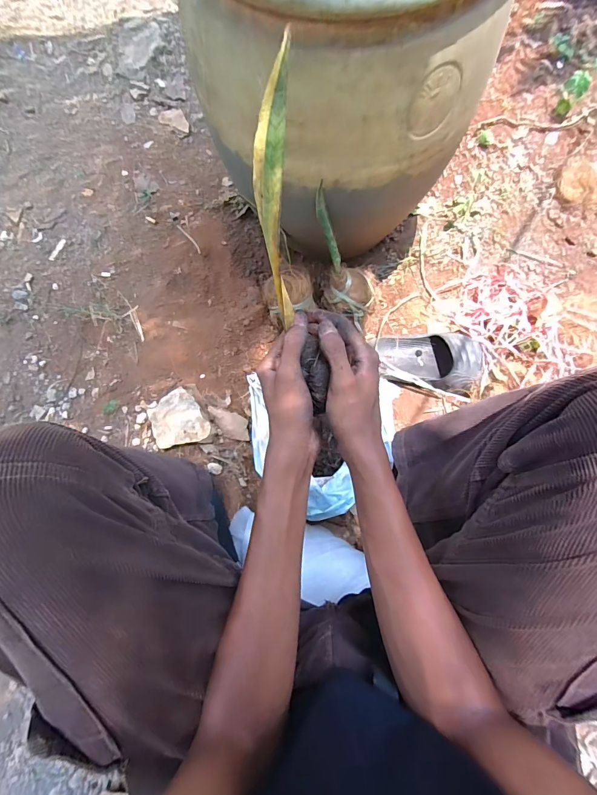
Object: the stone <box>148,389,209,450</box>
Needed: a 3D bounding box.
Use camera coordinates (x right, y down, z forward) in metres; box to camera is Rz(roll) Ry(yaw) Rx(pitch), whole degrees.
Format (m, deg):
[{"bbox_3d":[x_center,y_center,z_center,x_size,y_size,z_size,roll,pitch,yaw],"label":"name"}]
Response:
[{"bbox_3d":[-0.239,0.045,0.732,0.107,0.034,0.108,-20,75,-3],"label":"stone"}]

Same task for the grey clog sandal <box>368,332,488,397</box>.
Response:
[{"bbox_3d":[0.253,-0.079,0.718,0.202,0.073,0.117,15,77,2],"label":"grey clog sandal"}]

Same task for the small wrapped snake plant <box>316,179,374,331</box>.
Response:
[{"bbox_3d":[0.074,-0.250,0.652,0.086,0.274,0.081,-42,53,-9],"label":"small wrapped snake plant"}]

